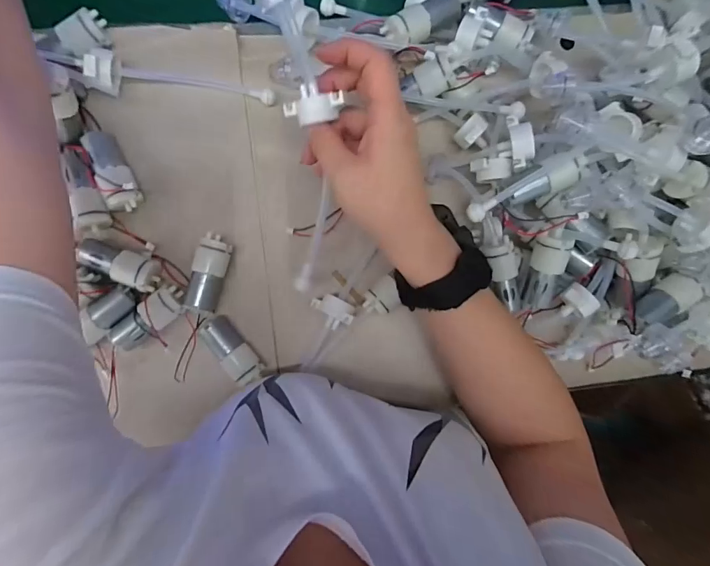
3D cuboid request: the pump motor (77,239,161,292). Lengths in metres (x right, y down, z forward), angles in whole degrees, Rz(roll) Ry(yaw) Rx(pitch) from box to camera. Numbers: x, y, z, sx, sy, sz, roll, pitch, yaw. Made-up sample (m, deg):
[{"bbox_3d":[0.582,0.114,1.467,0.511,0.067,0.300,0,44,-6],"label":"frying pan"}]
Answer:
[{"bbox_3d":[-0.188,-0.015,0.330,0.059,0.025,0.024,21,89,-5],"label":"pump motor"}]

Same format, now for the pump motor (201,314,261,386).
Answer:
[{"bbox_3d":[-0.101,0.054,0.340,0.022,0.027,0.059,-37,94,-4],"label":"pump motor"}]

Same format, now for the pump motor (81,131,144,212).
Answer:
[{"bbox_3d":[-0.194,-0.088,0.329,0.023,0.024,0.065,-28,93,-4],"label":"pump motor"}]

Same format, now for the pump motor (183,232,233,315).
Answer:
[{"bbox_3d":[-0.120,-0.006,0.338,0.025,0.026,0.065,17,89,-5],"label":"pump motor"}]

